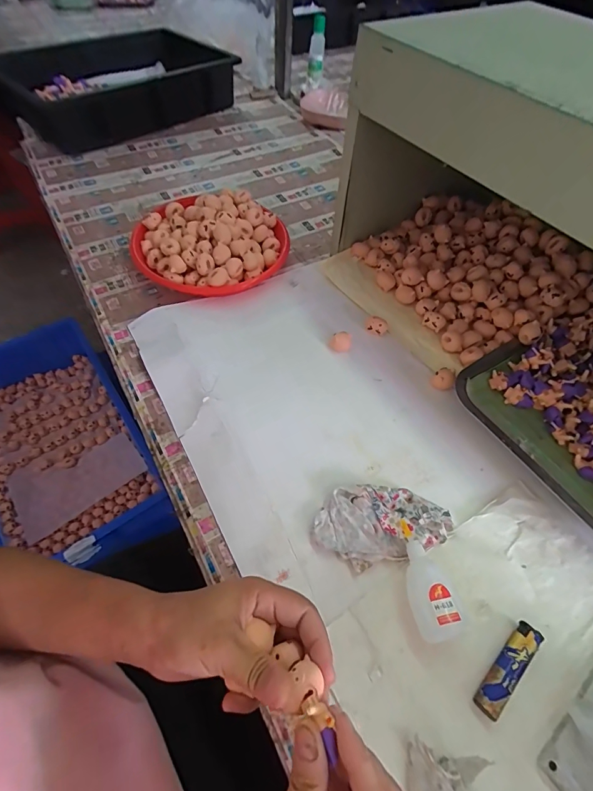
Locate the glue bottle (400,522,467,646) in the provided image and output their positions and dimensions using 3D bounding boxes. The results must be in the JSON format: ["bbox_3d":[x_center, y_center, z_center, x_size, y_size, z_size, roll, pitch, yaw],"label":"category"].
[{"bbox_3d":[0.115,0.169,0.348,0.041,0.026,0.097,-13,60,-11],"label":"glue bottle"}]

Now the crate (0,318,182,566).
[{"bbox_3d":[-0.654,0.130,0.948,0.453,0.121,0.659,-28,61,-16],"label":"crate"}]

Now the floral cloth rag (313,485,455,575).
[{"bbox_3d":[0.087,0.127,0.381,0.135,0.020,0.074,-11,59,-9],"label":"floral cloth rag"}]

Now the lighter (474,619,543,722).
[{"bbox_3d":[0.179,0.230,0.317,0.080,0.010,0.019,-39,67,-23],"label":"lighter"}]

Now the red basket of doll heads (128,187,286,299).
[{"bbox_3d":[-0.131,-0.240,0.580,0.219,0.057,0.190,-26,63,-18],"label":"red basket of doll heads"}]

